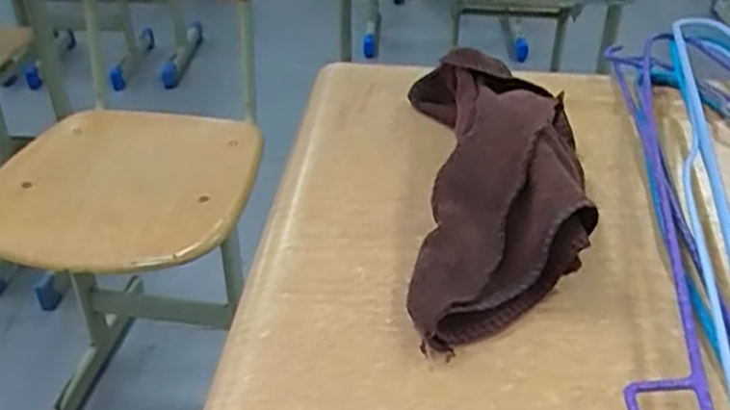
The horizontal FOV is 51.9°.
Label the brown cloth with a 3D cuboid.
[{"bbox_3d":[0.067,-0.022,0.387,0.080,0.050,0.221,3,35,4],"label":"brown cloth"}]

